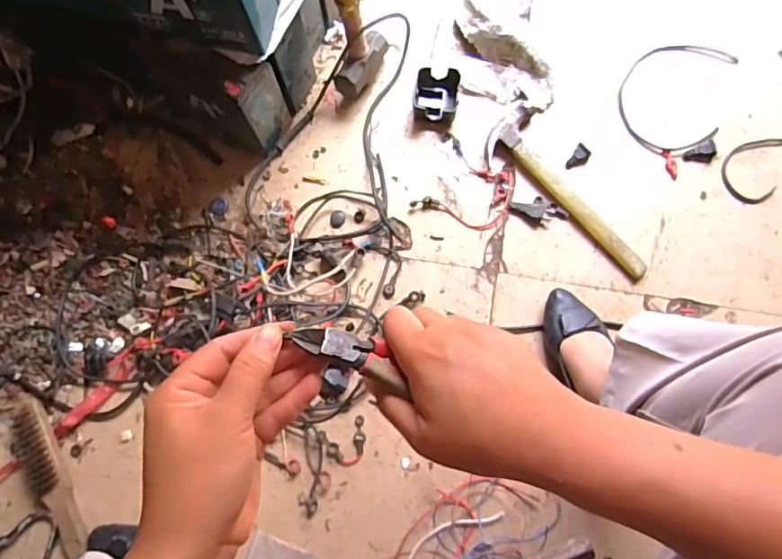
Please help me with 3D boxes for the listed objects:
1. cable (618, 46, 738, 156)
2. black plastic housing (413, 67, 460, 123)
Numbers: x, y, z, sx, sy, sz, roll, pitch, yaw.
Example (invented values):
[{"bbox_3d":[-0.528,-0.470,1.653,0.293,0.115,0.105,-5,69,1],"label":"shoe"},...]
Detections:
[{"bbox_3d":[0.471,-0.310,0.886,0.166,0.013,0.228,22,75,7],"label":"cable"},{"bbox_3d":[0.074,-0.297,0.854,0.071,0.043,0.075,0,77,0],"label":"black plastic housing"}]

